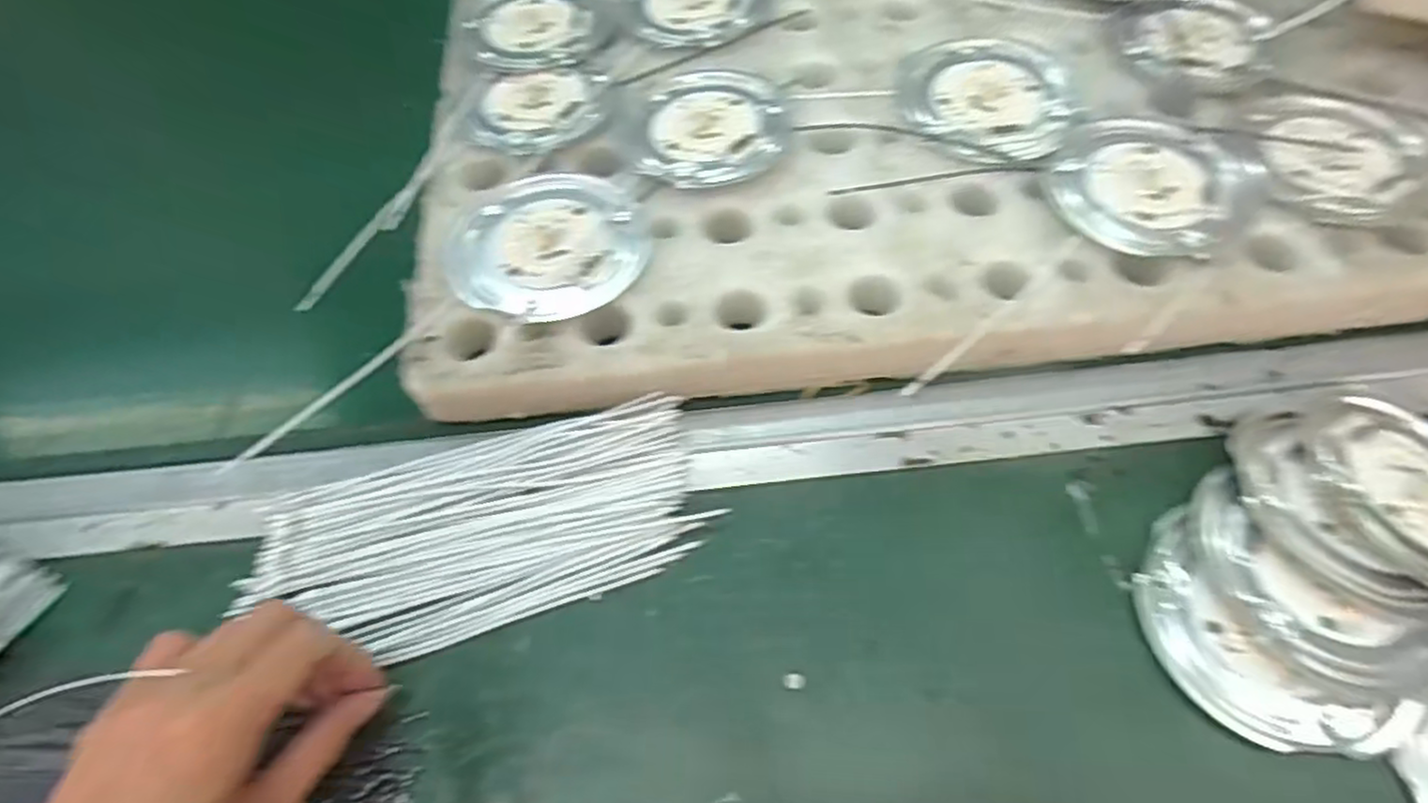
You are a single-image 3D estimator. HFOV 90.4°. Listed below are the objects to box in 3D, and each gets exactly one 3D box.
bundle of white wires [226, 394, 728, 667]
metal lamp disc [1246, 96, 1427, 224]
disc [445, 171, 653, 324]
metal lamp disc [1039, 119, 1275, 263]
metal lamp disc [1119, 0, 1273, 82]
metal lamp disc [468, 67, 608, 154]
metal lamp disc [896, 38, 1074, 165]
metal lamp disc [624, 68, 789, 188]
[{"bbox_3d":[-0.107,0.061,0.332,0.204,0.018,0.088,-17,60,-7],"label":"bundle of white wires"},{"bbox_3d":[0.348,-0.136,0.396,0.086,0.012,0.096,1,60,4],"label":"metal lamp disc"},{"bbox_3d":[-0.092,-0.088,0.386,0.103,0.012,0.103,-1,59,2],"label":"disc"},{"bbox_3d":[0.238,-0.121,0.388,0.098,0.005,0.102,-1,59,2],"label":"metal lamp disc"},{"bbox_3d":[0.307,-0.232,0.446,0.083,0.012,0.076,-1,59,2],"label":"metal lamp disc"},{"bbox_3d":[-0.109,-0.182,0.441,0.082,0.008,0.076,-1,59,2],"label":"metal lamp disc"},{"bbox_3d":[0.163,-0.186,0.430,0.109,0.011,0.096,33,67,20],"label":"metal lamp disc"},{"bbox_3d":[-0.002,-0.166,0.425,0.093,0.009,0.097,-1,59,2],"label":"metal lamp disc"}]

